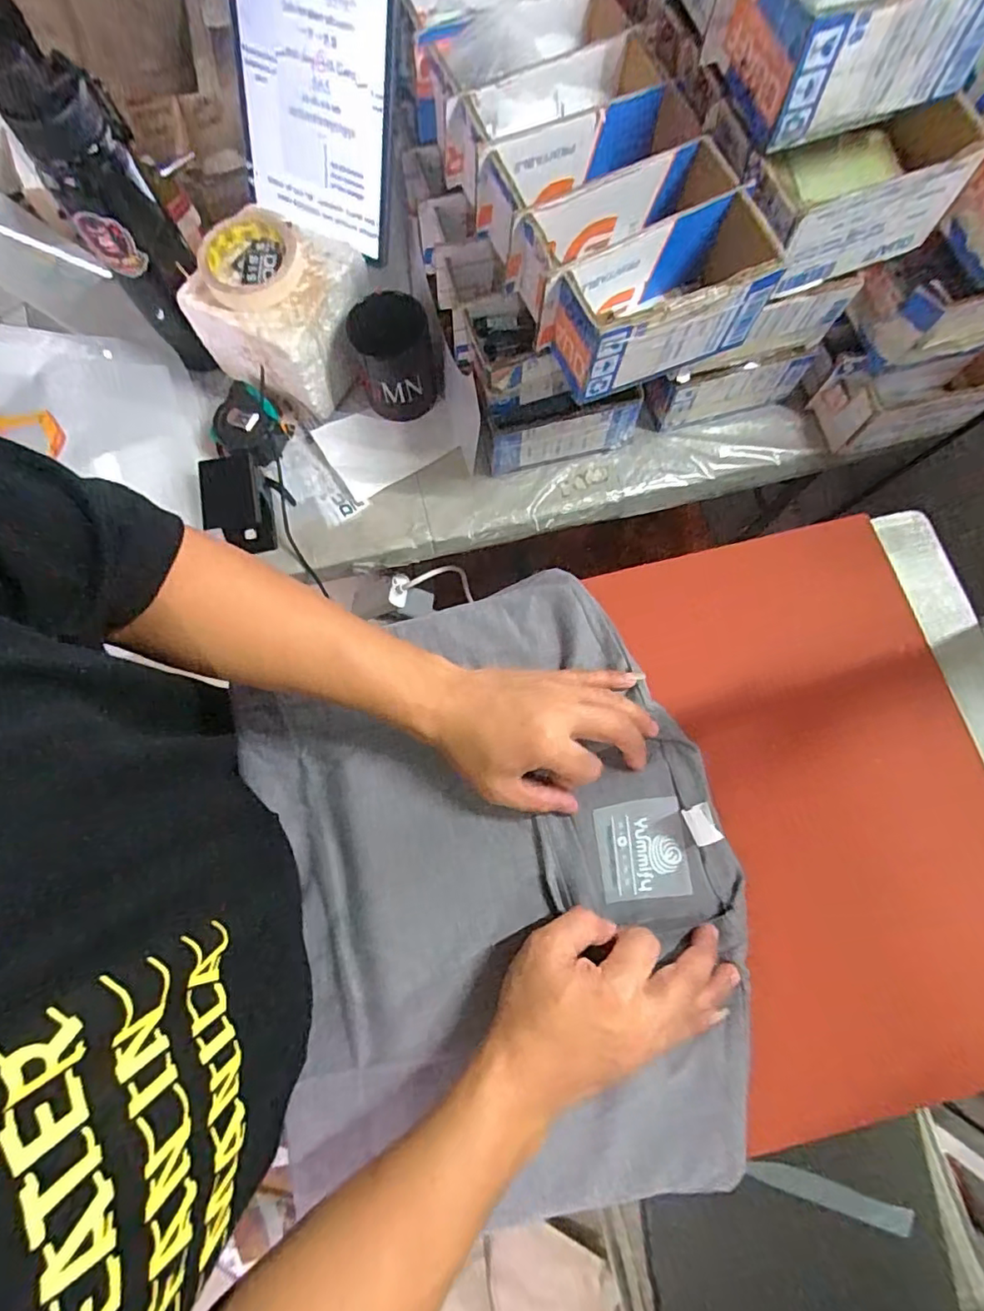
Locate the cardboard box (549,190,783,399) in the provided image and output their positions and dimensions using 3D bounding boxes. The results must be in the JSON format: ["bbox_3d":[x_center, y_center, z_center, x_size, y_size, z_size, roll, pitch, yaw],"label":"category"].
[{"bbox_3d":[0.126,-0.268,0.430,0.158,0.071,0.075,-24,78,-6],"label":"cardboard box"}]

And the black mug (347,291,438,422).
[{"bbox_3d":[-0.102,-0.314,0.601,0.075,0.093,0.077,0,77,0],"label":"black mug"}]

